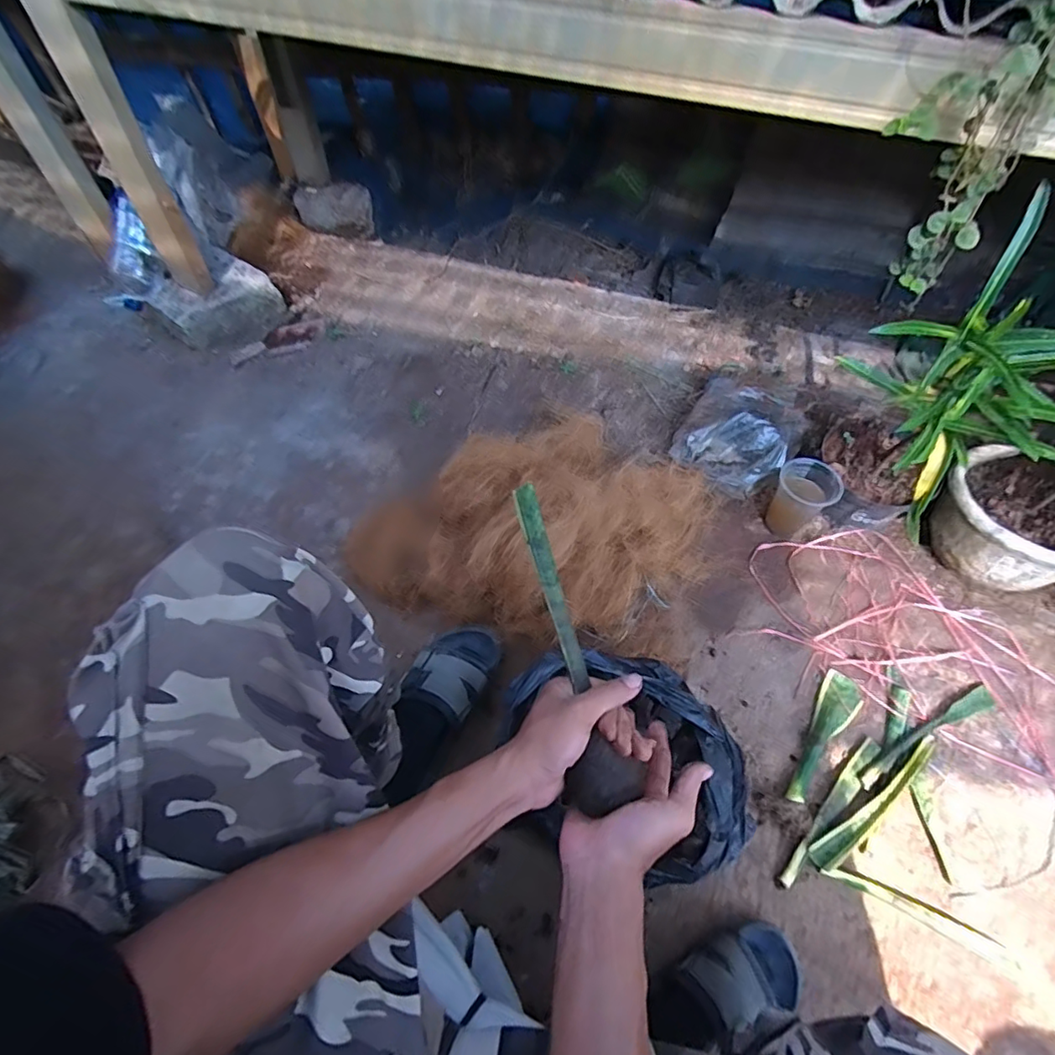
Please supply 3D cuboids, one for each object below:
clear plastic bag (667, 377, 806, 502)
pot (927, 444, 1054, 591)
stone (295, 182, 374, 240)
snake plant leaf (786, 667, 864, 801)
[{"bbox_3d":[0.356,-0.161,0.932,0.192,0.090,0.186,40,65,21],"label":"clear plastic bag"},{"bbox_3d":[0.712,-0.006,0.793,0.186,0.122,0.206,-33,64,-20],"label":"pot"},{"bbox_3d":[-0.465,-0.772,1.295,0.203,0.080,0.074,10,58,5],"label":"stone"},{"bbox_3d":[0.401,0.287,0.734,0.054,0.019,0.190,33,66,17],"label":"snake plant leaf"}]

